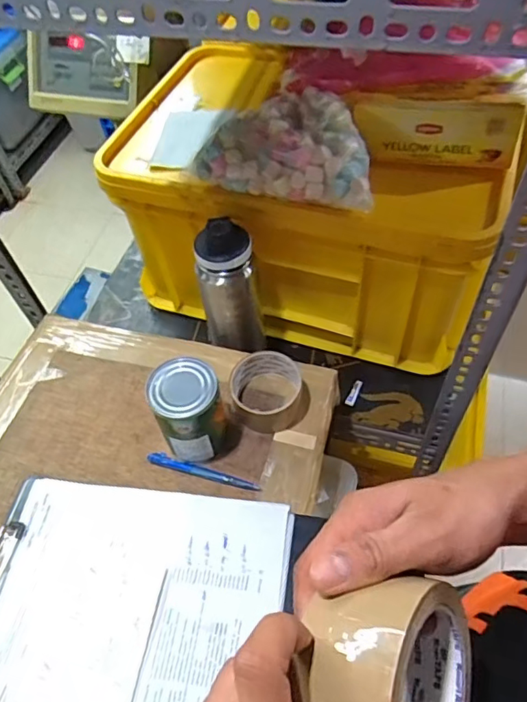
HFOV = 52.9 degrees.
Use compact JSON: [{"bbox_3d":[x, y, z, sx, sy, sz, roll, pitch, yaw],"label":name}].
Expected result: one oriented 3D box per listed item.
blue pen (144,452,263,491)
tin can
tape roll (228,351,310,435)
[{"bbox_3d":[-0.067,0.133,0.584,0.129,0.009,0.013,12,56,13],"label":"blue pen"},{"bbox_3d":[-0.074,0.066,0.566,0.082,0.122,0.067,-29,57,-16],"label":"tin can"},{"bbox_3d":[0.005,0.048,0.617,0.092,0.052,0.083,14,56,14],"label":"tape roll"}]

